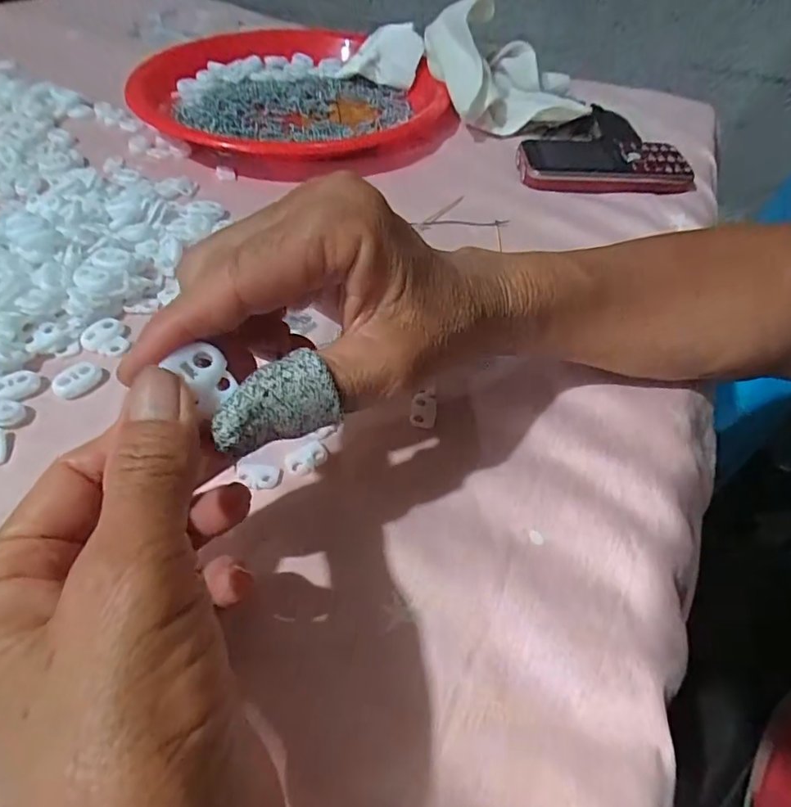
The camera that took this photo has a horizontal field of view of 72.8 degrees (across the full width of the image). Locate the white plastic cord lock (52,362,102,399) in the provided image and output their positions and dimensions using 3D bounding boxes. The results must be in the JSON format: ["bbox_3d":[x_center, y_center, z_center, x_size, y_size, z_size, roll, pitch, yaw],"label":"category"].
[{"bbox_3d":[-0.155,-0.012,0.261,0.022,0.007,0.013,-28,58,-23],"label":"white plastic cord lock"}]

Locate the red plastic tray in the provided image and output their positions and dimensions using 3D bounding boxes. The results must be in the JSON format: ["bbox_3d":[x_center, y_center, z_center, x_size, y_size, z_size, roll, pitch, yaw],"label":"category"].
[{"bbox_3d":[-0.089,-0.266,0.456,0.241,0.026,0.244,-13,53,-13],"label":"red plastic tray"}]

